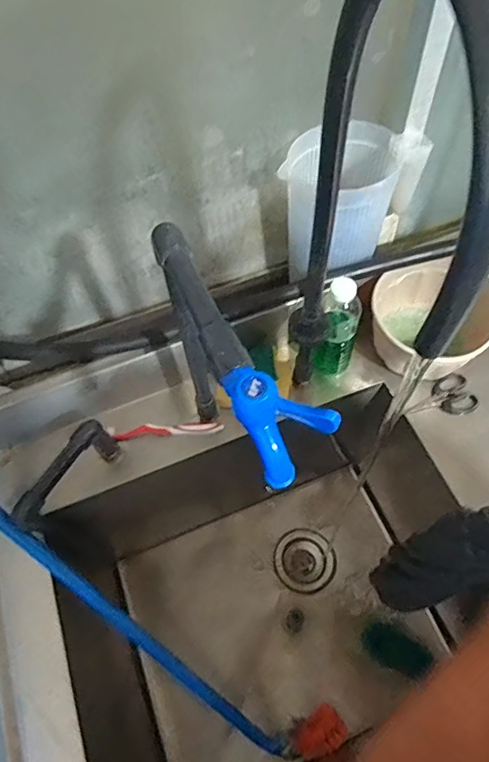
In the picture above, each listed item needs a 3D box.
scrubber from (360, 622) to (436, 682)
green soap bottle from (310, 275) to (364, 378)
[{"bbox_3d":[0.267,0.468,0.859,0.126,0.038,0.063,25,64,17],"label":"scrubber"},{"bbox_3d":[0.128,-0.069,0.685,0.055,0.173,0.053,-1,60,3],"label":"green soap bottle"}]

